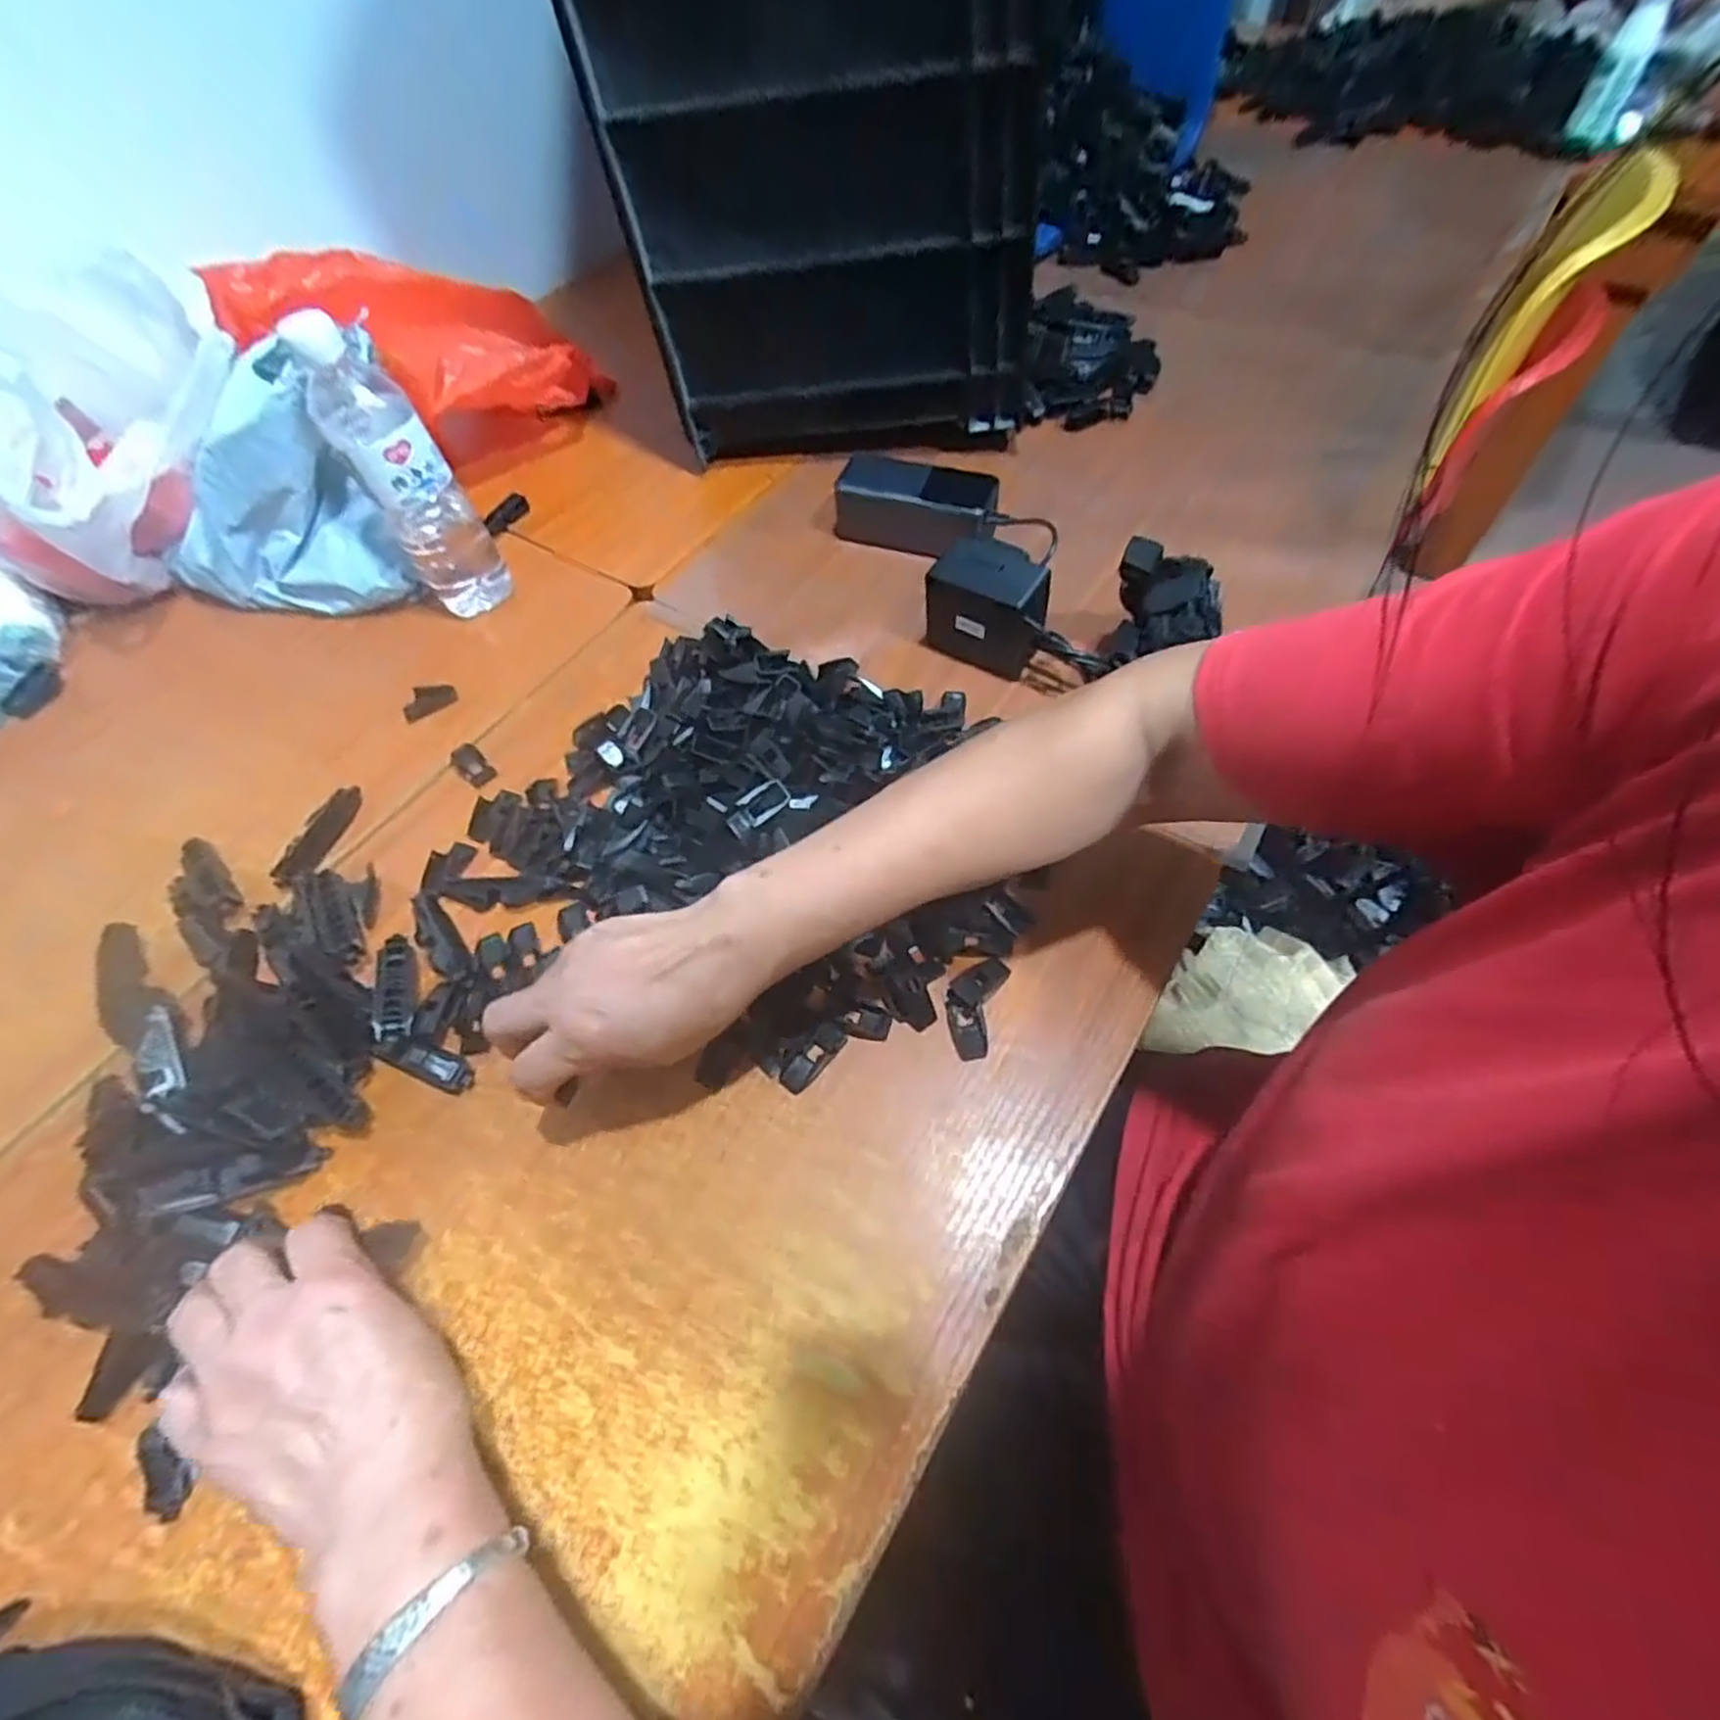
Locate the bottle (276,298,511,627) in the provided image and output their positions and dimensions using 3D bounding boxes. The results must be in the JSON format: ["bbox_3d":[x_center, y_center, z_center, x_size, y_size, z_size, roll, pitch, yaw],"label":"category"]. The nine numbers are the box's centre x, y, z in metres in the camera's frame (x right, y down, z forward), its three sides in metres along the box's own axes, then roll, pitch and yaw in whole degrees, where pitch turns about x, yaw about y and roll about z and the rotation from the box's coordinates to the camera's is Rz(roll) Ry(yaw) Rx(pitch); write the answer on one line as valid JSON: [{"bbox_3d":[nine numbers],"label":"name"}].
[{"bbox_3d":[-0.331,-0.280,0.560,0.062,0.204,0.057,-26,60,-12],"label":"bottle"}]

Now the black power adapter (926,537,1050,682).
[{"bbox_3d":[0.095,-0.185,0.557,0.083,0.074,0.055,19,62,15],"label":"black power adapter"}]

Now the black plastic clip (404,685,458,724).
[{"bbox_3d":[-0.331,-0.123,0.583,0.040,0.007,0.026,-28,61,-12],"label":"black plastic clip"}]

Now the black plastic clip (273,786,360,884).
[{"bbox_3d":[-0.369,-0.018,0.518,0.024,0.012,0.079,11,60,11],"label":"black plastic clip"}]

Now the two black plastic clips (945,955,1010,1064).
[{"bbox_3d":[0.064,0.081,0.432,0.029,0.006,0.059,15,61,13],"label":"two black plastic clips"}]

